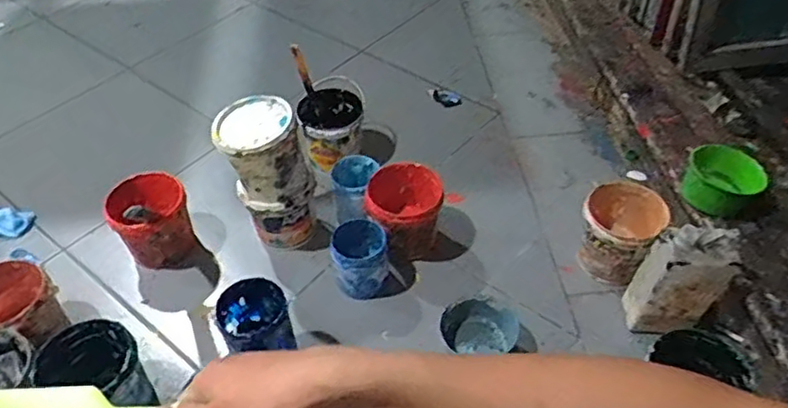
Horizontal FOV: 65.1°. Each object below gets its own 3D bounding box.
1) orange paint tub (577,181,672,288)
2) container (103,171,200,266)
[{"bbox_3d":[0.371,0.049,1.022,0.118,0.120,0.135,28,53,26],"label":"orange paint tub"},{"bbox_3d":[-0.416,0.029,1.072,0.126,0.127,0.134,-1,46,1],"label":"container"}]

